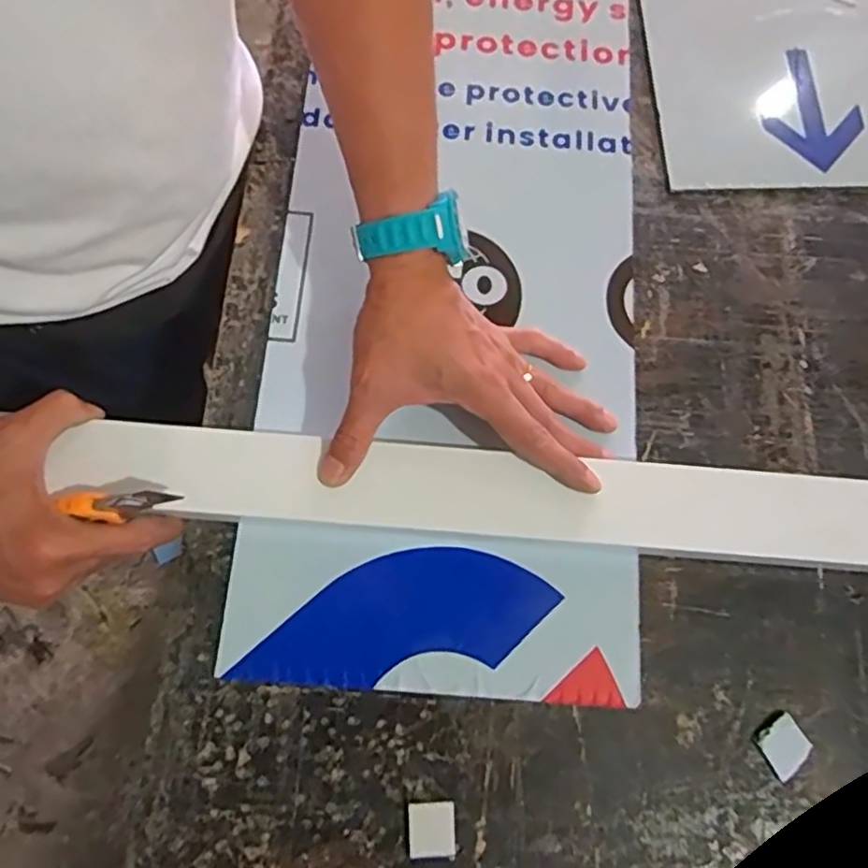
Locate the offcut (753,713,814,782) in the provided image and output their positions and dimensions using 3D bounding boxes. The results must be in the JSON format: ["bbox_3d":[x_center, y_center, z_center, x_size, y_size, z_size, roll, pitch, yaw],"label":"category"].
[{"bbox_3d":[0.201,0.179,0.397,0.027,0.004,0.028,-30,76,-10],"label":"offcut"}]

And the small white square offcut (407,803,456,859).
[{"bbox_3d":[-0.002,0.217,0.381,0.025,0.004,0.027,-1,73,-2],"label":"small white square offcut"}]

